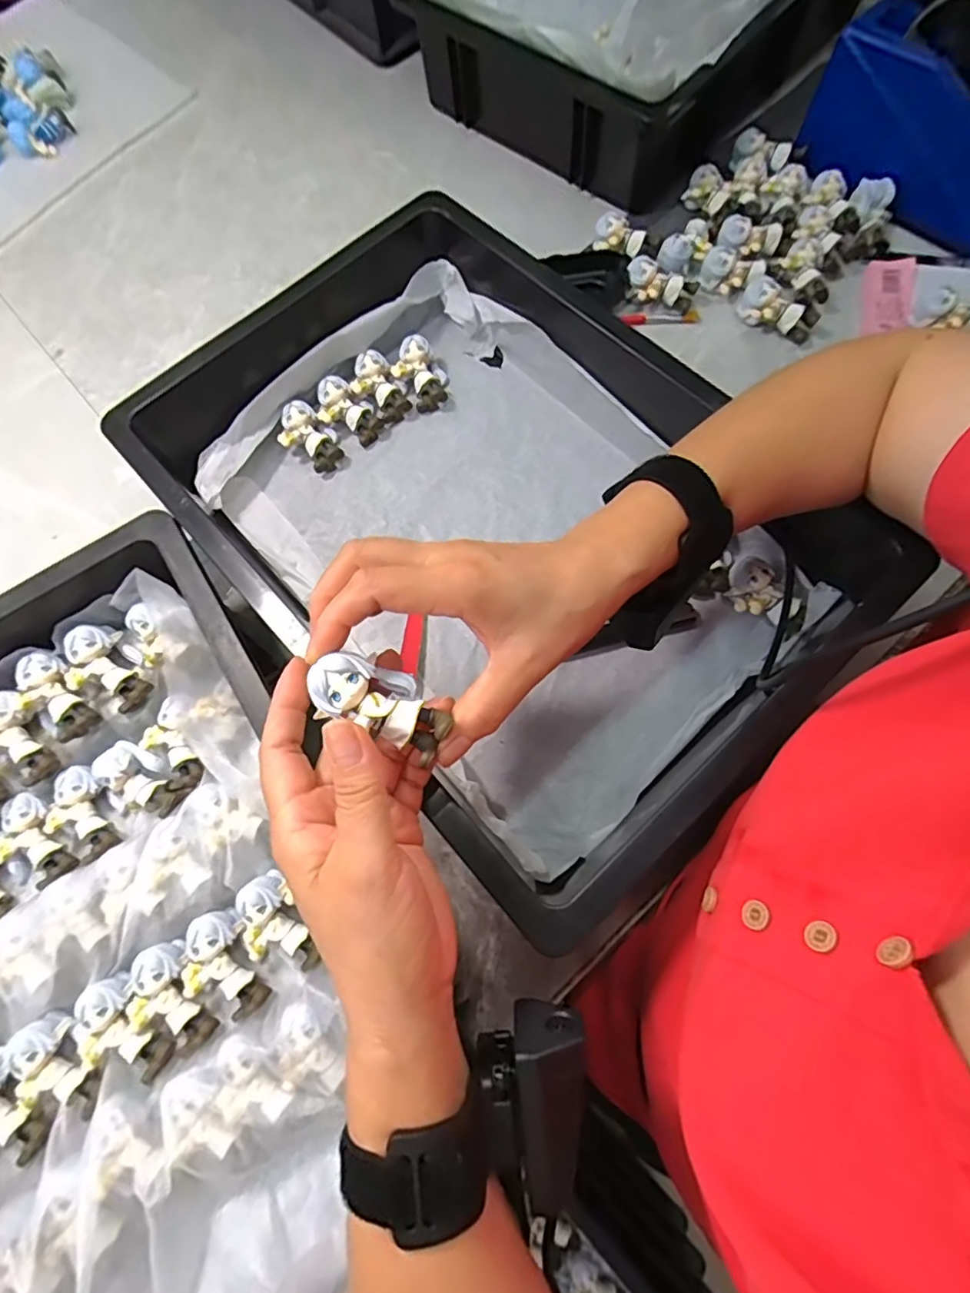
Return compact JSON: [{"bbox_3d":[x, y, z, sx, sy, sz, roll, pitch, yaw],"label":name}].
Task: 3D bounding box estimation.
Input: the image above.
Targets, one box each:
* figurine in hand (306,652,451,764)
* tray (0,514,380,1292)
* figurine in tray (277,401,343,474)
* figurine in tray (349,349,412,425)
[{"bbox_3d":[-0.043,0.024,0.240,0.055,0.026,0.033,30,77,10],"label":"figurine in hand"},{"bbox_3d":[-0.204,0.167,0.308,0.289,0.087,0.425,-32,73,-7],"label":"tray"},{"bbox_3d":[-0.138,-0.166,0.453,0.052,0.025,0.036,32,76,12],"label":"figurine in tray"},{"bbox_3d":[-0.086,-0.209,0.462,0.035,0.026,0.053,-32,73,-7],"label":"figurine in tray"}]

